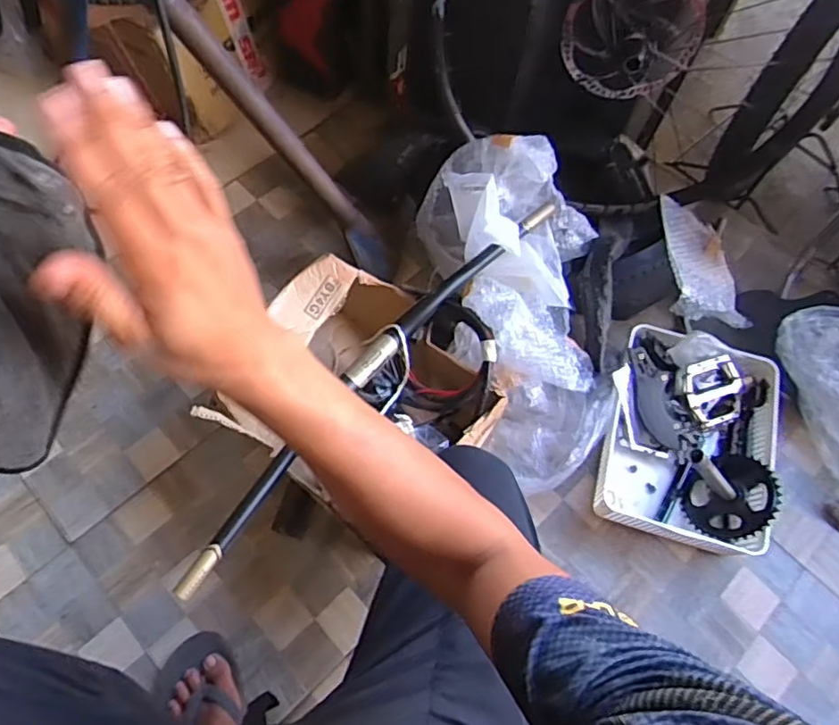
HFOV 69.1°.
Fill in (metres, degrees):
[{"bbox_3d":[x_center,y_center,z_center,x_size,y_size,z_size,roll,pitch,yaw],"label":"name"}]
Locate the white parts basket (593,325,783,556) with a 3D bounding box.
[{"bbox_3d":[0.423,0.122,0.962,0.247,0.115,0.318,18,66,5],"label":"white parts basket"}]

